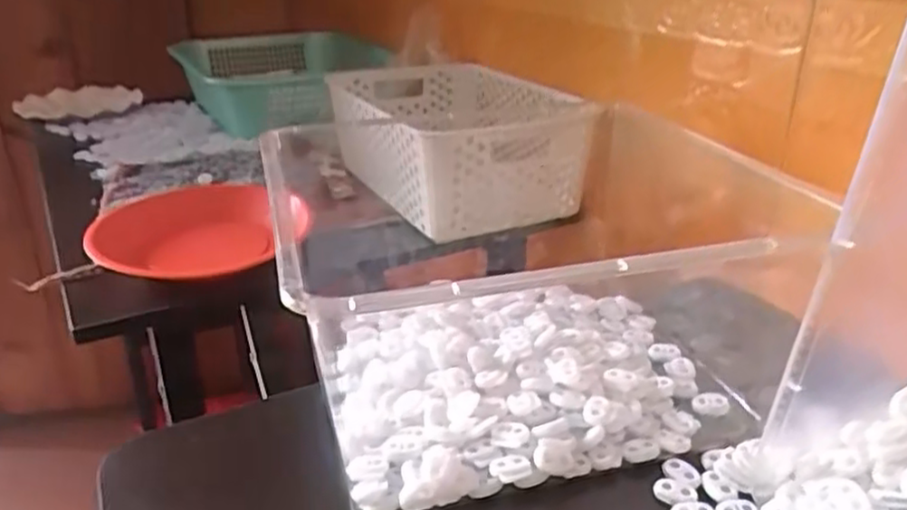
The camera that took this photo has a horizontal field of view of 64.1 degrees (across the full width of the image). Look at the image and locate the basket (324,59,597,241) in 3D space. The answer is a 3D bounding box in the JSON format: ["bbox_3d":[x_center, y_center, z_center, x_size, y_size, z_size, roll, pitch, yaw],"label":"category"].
[{"bbox_3d":[0.000,-0.132,0.797,0.174,0.105,0.328,-7,26,-15],"label":"basket"}]

